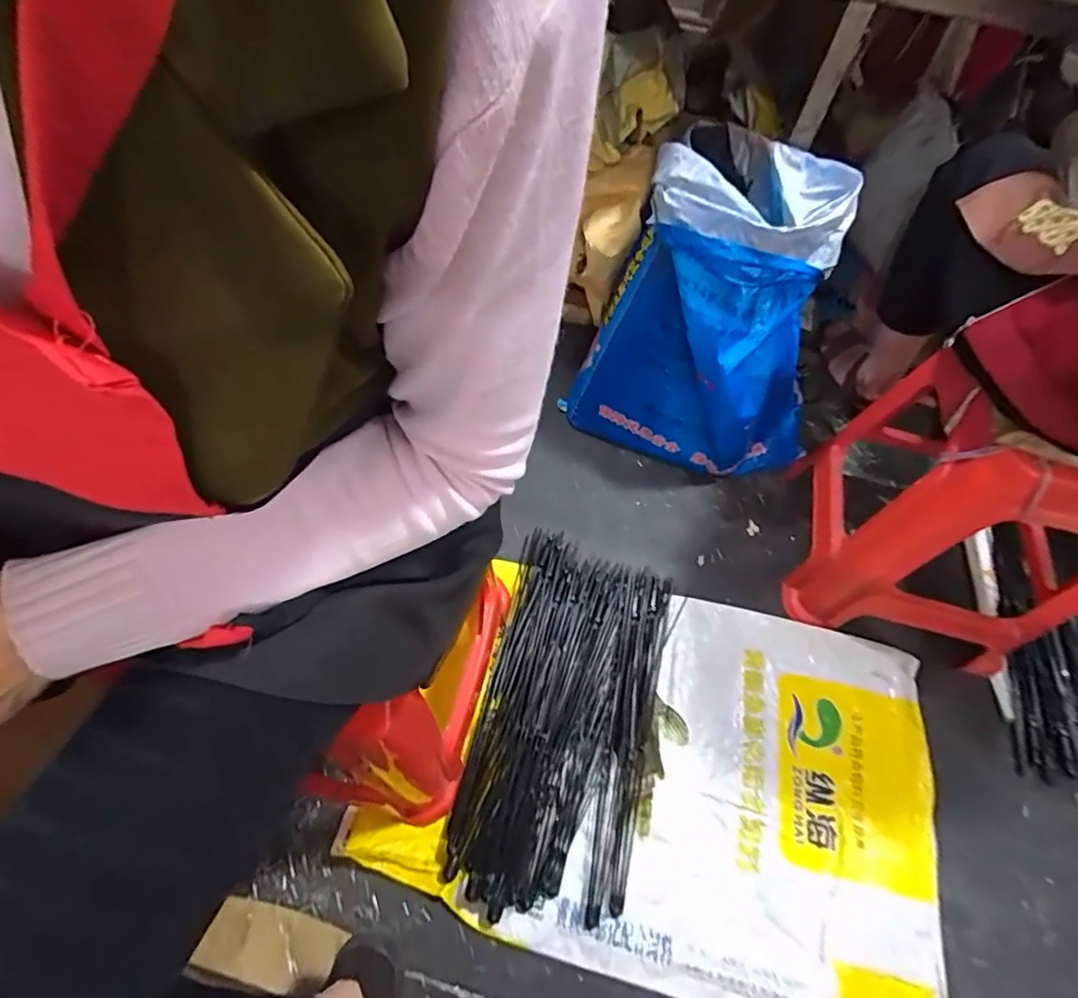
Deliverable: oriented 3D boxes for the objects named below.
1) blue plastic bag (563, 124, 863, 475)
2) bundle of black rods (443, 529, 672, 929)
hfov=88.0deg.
[{"bbox_3d":[0.361,-0.313,1.040,0.394,0.521,0.368,41,61,17],"label":"blue plastic bag"},{"bbox_3d":[0.050,0.336,0.906,0.273,0.040,0.548,14,60,5],"label":"bundle of black rods"}]

